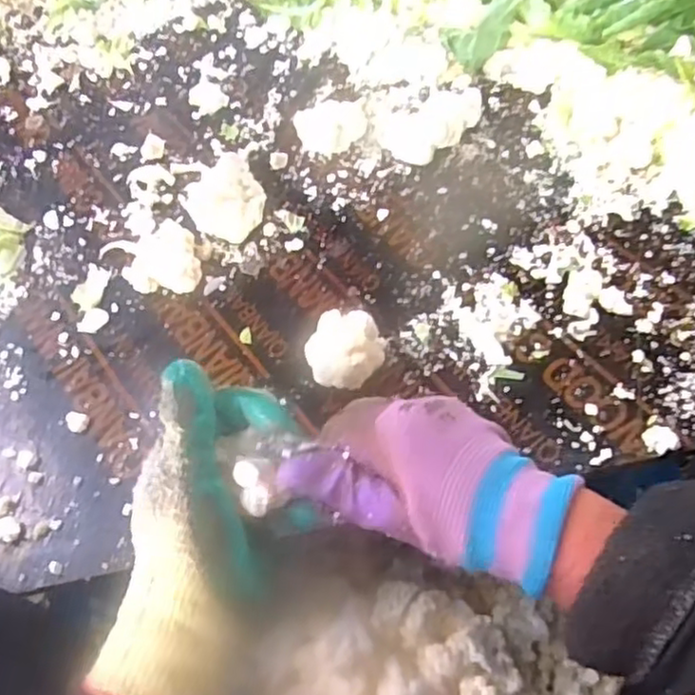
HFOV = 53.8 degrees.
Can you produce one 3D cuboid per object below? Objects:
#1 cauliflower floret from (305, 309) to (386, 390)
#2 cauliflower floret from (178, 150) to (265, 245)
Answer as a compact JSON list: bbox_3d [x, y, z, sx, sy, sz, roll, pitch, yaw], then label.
[{"bbox_3d":[-0.002,0.005,0.516,0.050,0.051,0.055,-3,59,6],"label":"cauliflower floret"},{"bbox_3d":[-0.103,-0.126,0.607,0.057,0.053,0.069,35,69,24],"label":"cauliflower floret"}]

